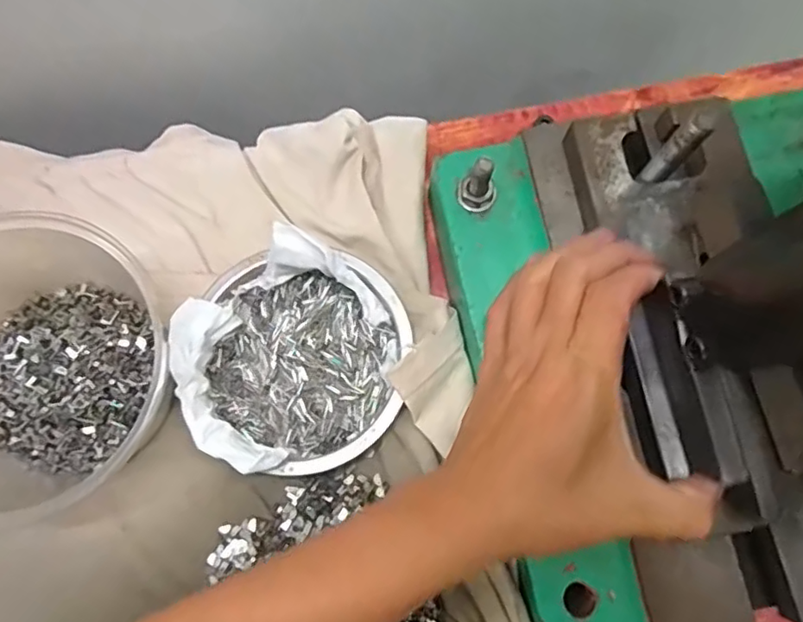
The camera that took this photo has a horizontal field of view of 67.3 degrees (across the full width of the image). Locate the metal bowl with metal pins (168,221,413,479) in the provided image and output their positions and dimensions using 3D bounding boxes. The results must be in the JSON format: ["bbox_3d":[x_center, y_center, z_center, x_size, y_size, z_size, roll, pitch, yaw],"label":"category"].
[{"bbox_3d":[-0.058,0.023,0.325,0.119,0.030,0.122,0,77,-2],"label":"metal bowl with metal pins"}]

